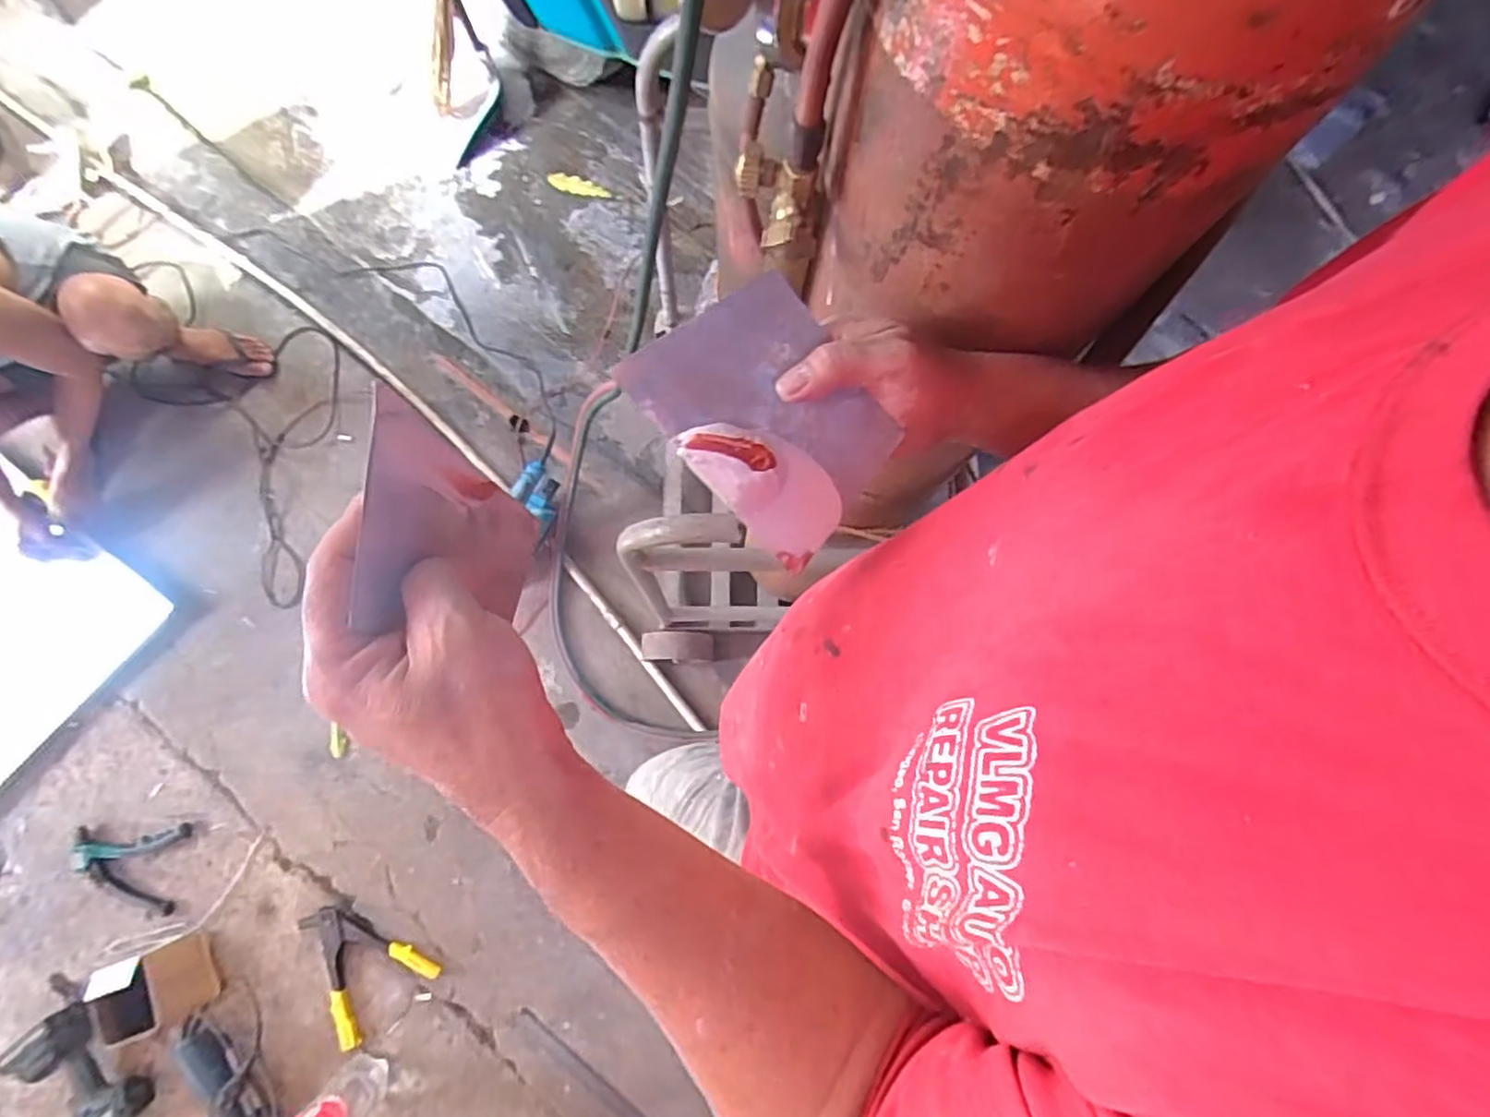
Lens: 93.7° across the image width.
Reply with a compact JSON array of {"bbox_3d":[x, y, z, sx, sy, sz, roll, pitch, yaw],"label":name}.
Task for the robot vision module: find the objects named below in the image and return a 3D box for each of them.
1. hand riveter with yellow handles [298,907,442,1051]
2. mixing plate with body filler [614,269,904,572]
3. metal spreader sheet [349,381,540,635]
[{"bbox_3d":[-0.708,0.754,1.308,0.210,0.027,0.244,-28,81,-7],"label":"hand riveter with yellow handles"},{"bbox_3d":[0.015,-0.073,0.365,0.096,0.014,0.135,-42,104,-2],"label":"mixing plate with body filler"},{"bbox_3d":[-0.136,-0.013,0.342,0.008,0.136,0.091,4,83,11],"label":"metal spreader sheet"}]

